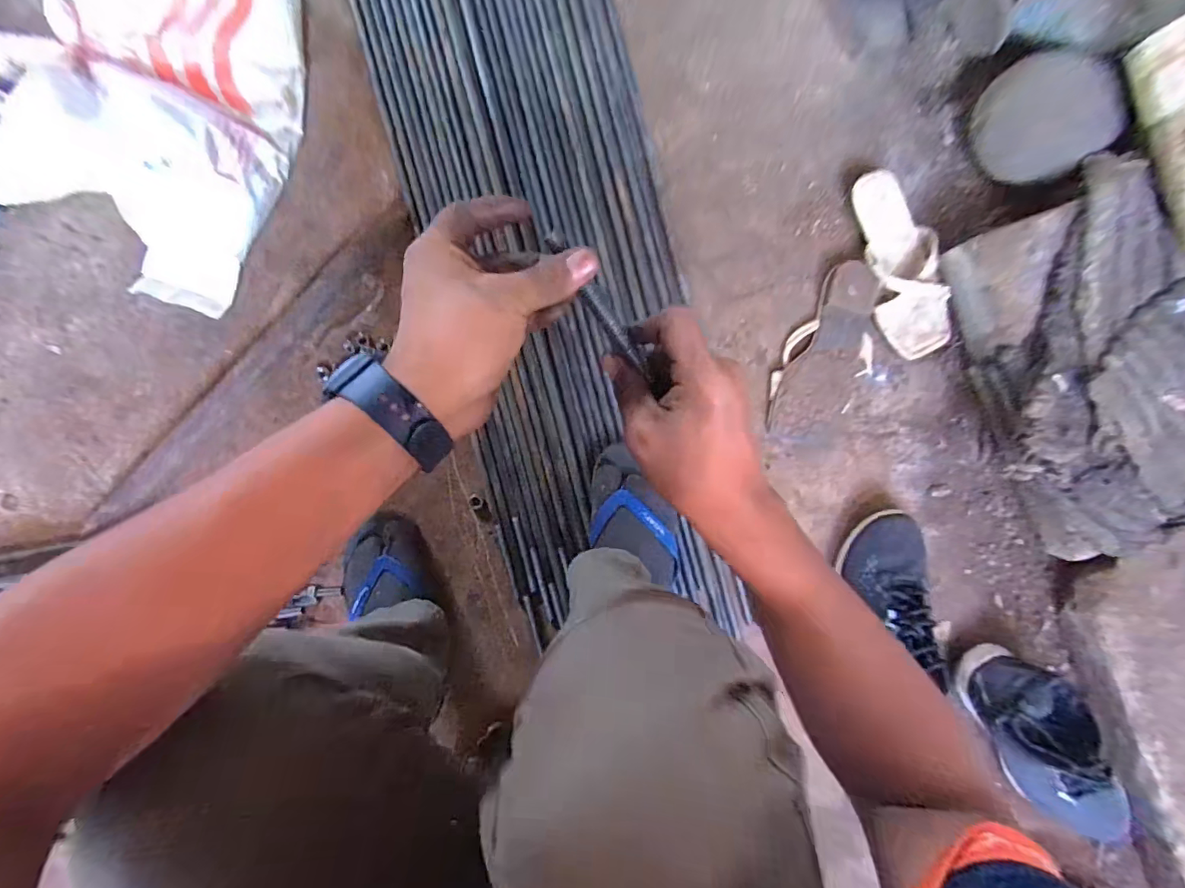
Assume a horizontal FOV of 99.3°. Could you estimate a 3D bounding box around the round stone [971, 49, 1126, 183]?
[{"bbox_3d":[0.576,-0.418,0.653,0.152,0.055,0.144,-34,94,18],"label":"round stone"}]

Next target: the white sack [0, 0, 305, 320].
[{"bbox_3d":[-0.515,-0.422,0.580,0.275,0.175,0.457,23,90,-2],"label":"white sack"}]

